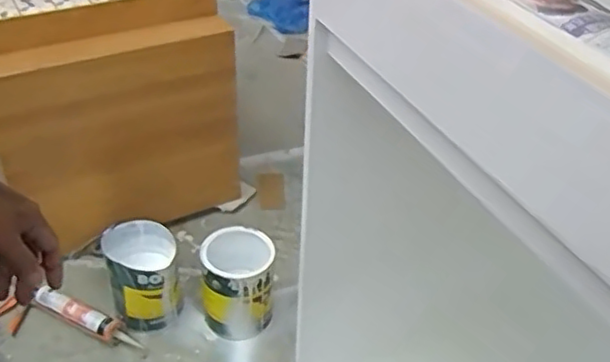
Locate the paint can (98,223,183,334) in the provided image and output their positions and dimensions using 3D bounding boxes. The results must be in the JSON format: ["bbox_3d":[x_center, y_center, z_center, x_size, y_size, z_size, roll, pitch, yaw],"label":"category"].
[{"bbox_3d":[-0.370,0.229,1.490,0.151,0.202,0.186,-11,40,-16],"label":"paint can"}]

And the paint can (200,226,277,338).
[{"bbox_3d":[-0.153,0.238,1.475,0.155,0.204,0.159,1,38,-1],"label":"paint can"}]

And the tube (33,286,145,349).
[{"bbox_3d":[-0.502,0.321,1.483,0.296,0.051,0.047,19,41,21],"label":"tube"}]

